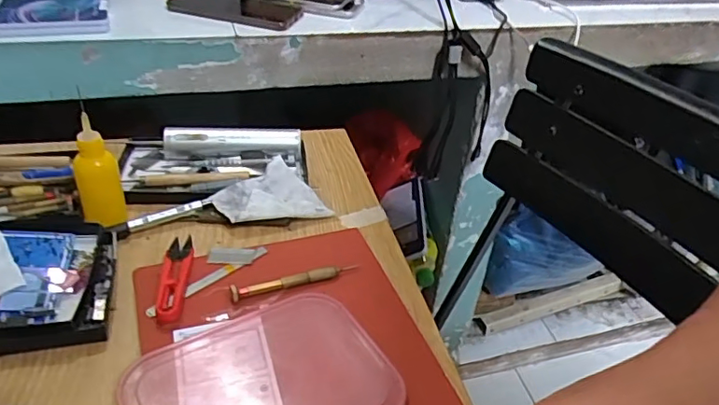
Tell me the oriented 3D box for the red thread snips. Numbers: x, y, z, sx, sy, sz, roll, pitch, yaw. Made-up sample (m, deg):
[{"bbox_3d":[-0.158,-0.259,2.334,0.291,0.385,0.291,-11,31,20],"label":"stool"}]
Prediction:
[{"bbox_3d":[-0.148,0.059,0.451,0.021,0.014,0.102,-1,36,-9],"label":"red thread snips"}]

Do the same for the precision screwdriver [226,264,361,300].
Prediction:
[{"bbox_3d":[-0.052,0.063,0.458,0.105,0.007,0.011,-11,39,-22],"label":"precision screwdriver"}]

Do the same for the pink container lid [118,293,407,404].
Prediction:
[{"bbox_3d":[-0.063,0.128,0.379,0.171,0.012,0.132,-17,41,-28],"label":"pink container lid"}]

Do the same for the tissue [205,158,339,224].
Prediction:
[{"bbox_3d":[-0.084,0.001,0.538,0.081,0.010,0.085,42,58,18],"label":"tissue"}]

